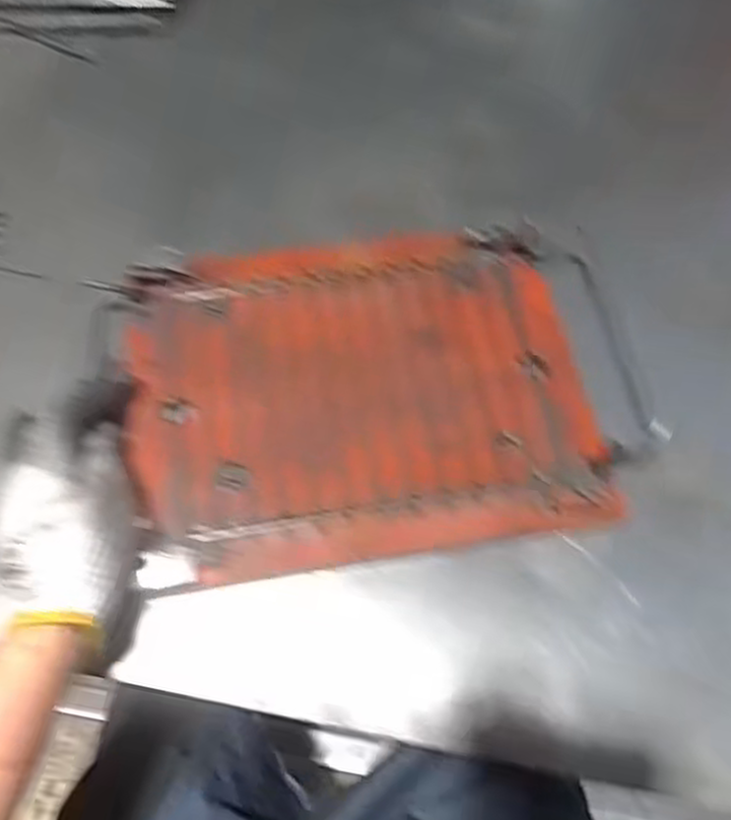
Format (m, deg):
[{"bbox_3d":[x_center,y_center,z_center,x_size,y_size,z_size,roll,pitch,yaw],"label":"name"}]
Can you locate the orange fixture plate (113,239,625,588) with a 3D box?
[{"bbox_3d":[-0.002,-0.017,0.526,0.292,0.016,0.241,-7,62,-8],"label":"orange fixture plate"}]

